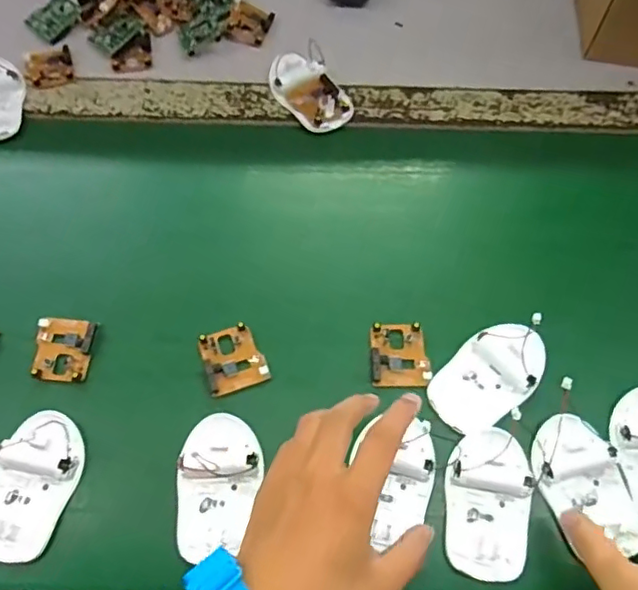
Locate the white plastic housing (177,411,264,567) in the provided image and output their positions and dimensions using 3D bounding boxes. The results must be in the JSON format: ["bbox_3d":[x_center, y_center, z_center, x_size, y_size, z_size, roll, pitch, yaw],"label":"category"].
[{"bbox_3d":[-0.069,0.130,0.405,0.054,0.021,0.093,5,64,2],"label":"white plastic housing"}]

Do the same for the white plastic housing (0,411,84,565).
[{"bbox_3d":[-0.199,0.129,0.402,0.056,0.025,0.096,10,65,4],"label":"white plastic housing"}]

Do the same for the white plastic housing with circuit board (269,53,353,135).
[{"bbox_3d":[-0.011,-0.194,0.559,0.053,0.026,0.094,-35,70,-16],"label":"white plastic housing with circuit board"}]

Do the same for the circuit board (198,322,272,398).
[{"bbox_3d":[-0.066,0.049,0.450,0.046,0.010,0.048,-18,66,-9],"label":"circuit board"}]

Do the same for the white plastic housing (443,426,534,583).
[{"bbox_3d":[0.117,0.140,0.400,0.056,0.013,0.096,8,64,3],"label":"white plastic housing"}]

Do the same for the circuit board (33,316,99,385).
[{"bbox_3d":[-0.198,0.042,0.454,0.045,0.012,0.051,6,64,2],"label":"circuit board"}]

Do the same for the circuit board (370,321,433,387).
[{"bbox_3d":[0.062,0.046,0.452,0.045,0.005,0.050,0,64,-1],"label":"circuit board"}]

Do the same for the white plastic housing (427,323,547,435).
[{"bbox_3d":[0.127,0.059,0.437,0.096,0.017,0.056,-40,71,-18],"label":"white plastic housing"}]

